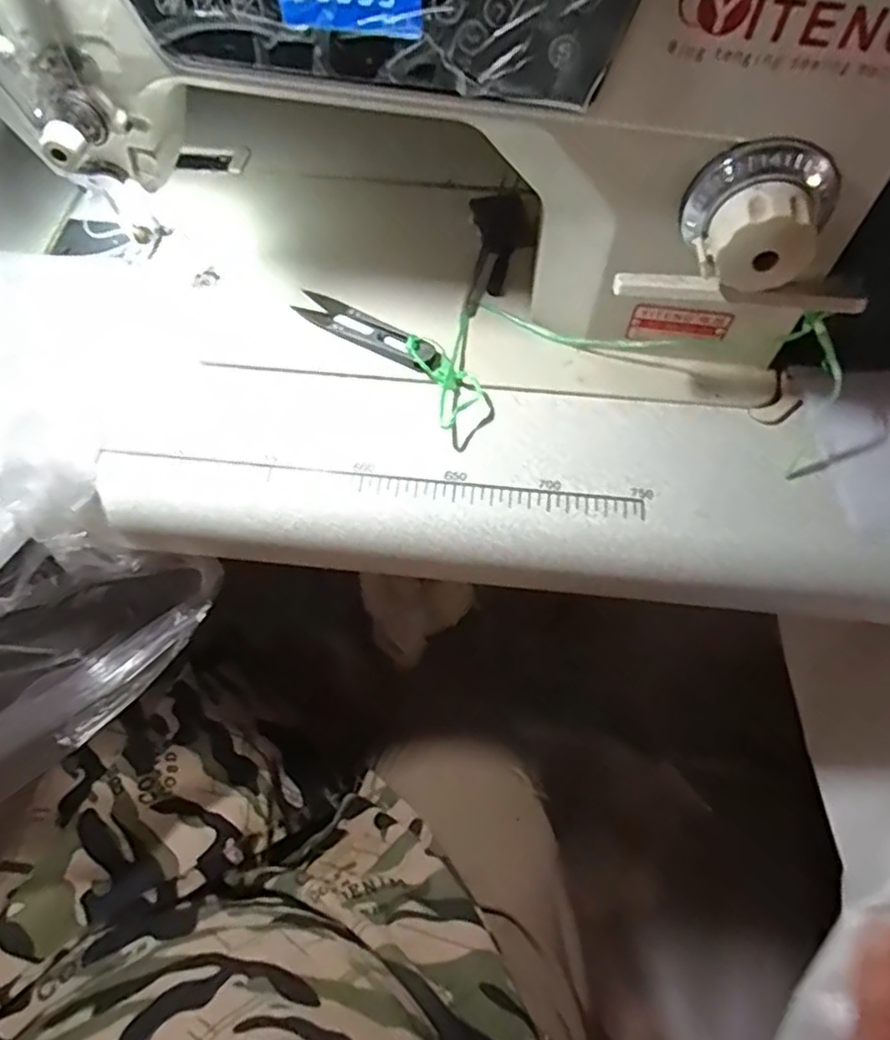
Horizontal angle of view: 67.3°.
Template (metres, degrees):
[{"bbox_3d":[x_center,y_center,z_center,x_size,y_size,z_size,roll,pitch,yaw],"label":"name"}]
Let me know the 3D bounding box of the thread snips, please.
[{"bbox_3d":[-0.047,-0.116,0.406,0.106,0.015,0.025,32,66,16],"label":"thread snips"}]

